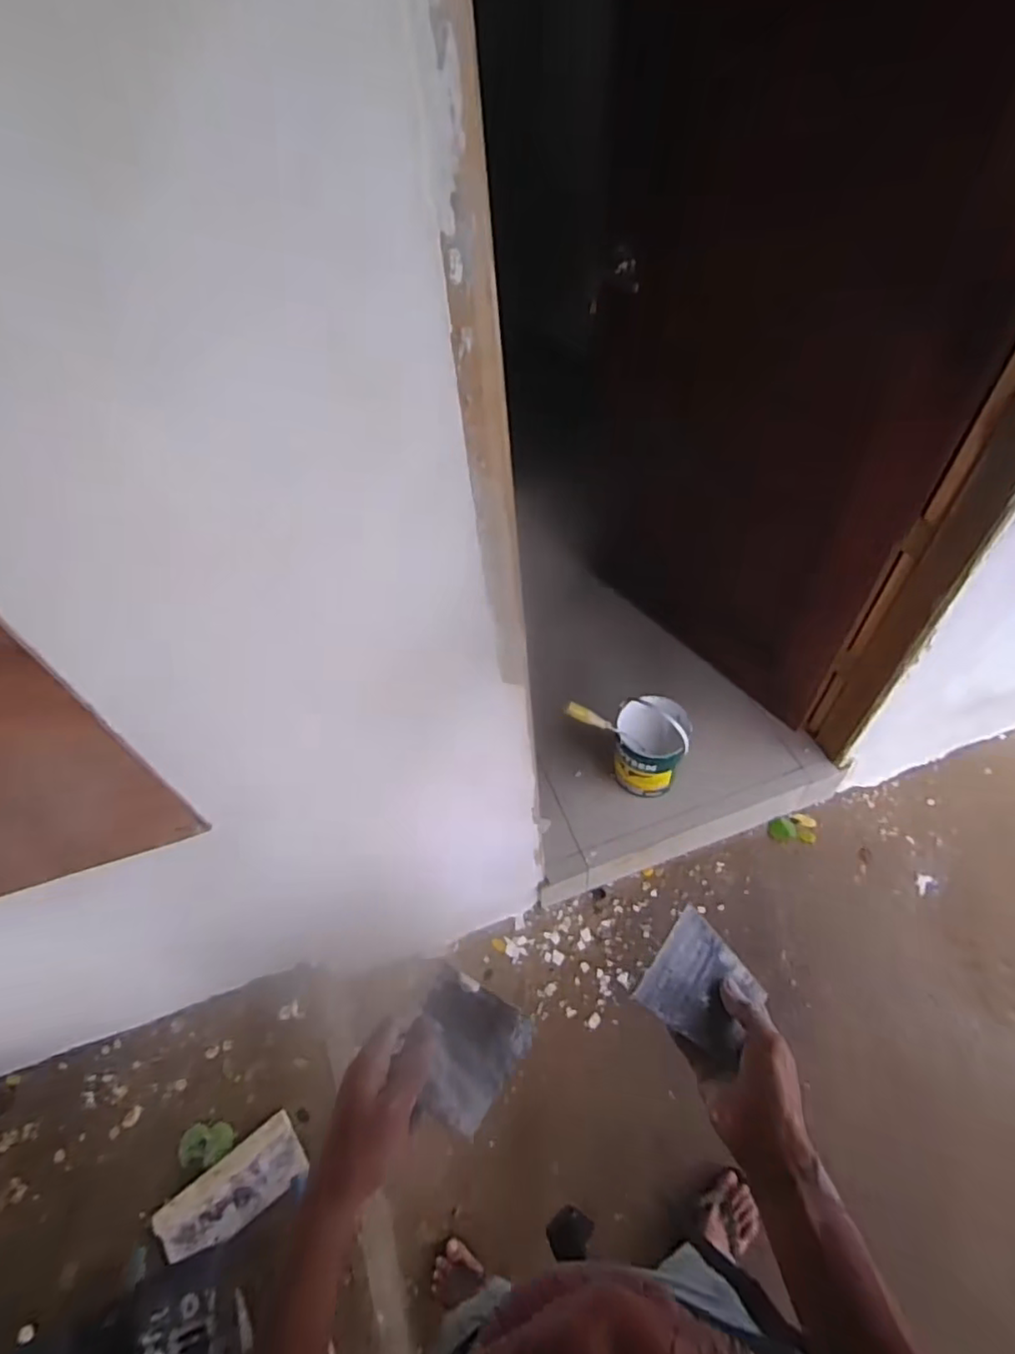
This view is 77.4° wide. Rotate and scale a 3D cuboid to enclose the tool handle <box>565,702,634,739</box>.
[{"bbox_3d":[0.207,0.103,1.430,0.166,0.028,0.033,25,52,-18],"label":"tool handle"}]

